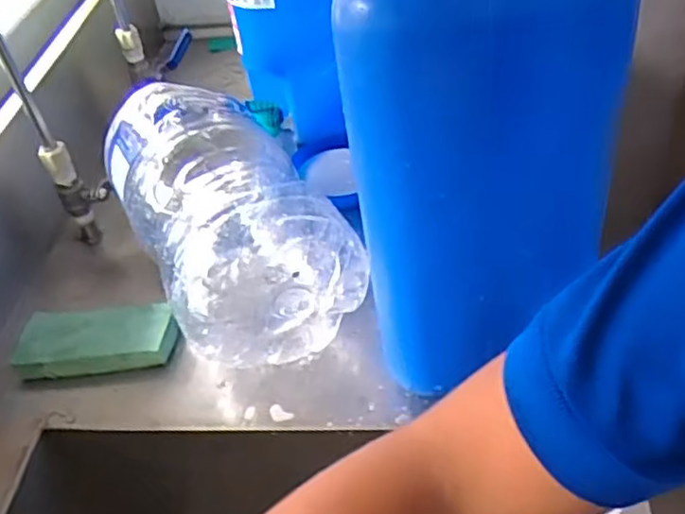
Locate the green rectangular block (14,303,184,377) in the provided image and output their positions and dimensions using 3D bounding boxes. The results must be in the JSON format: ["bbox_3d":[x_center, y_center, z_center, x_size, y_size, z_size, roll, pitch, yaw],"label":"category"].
[{"bbox_3d":[-0.240,0.080,0.671,0.152,0.030,0.068,-8,42,-1],"label":"green rectangular block"}]

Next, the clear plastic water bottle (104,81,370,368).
[{"bbox_3d":[-0.121,-0.051,0.667,0.153,0.160,0.308,11,30,-42],"label":"clear plastic water bottle"}]

